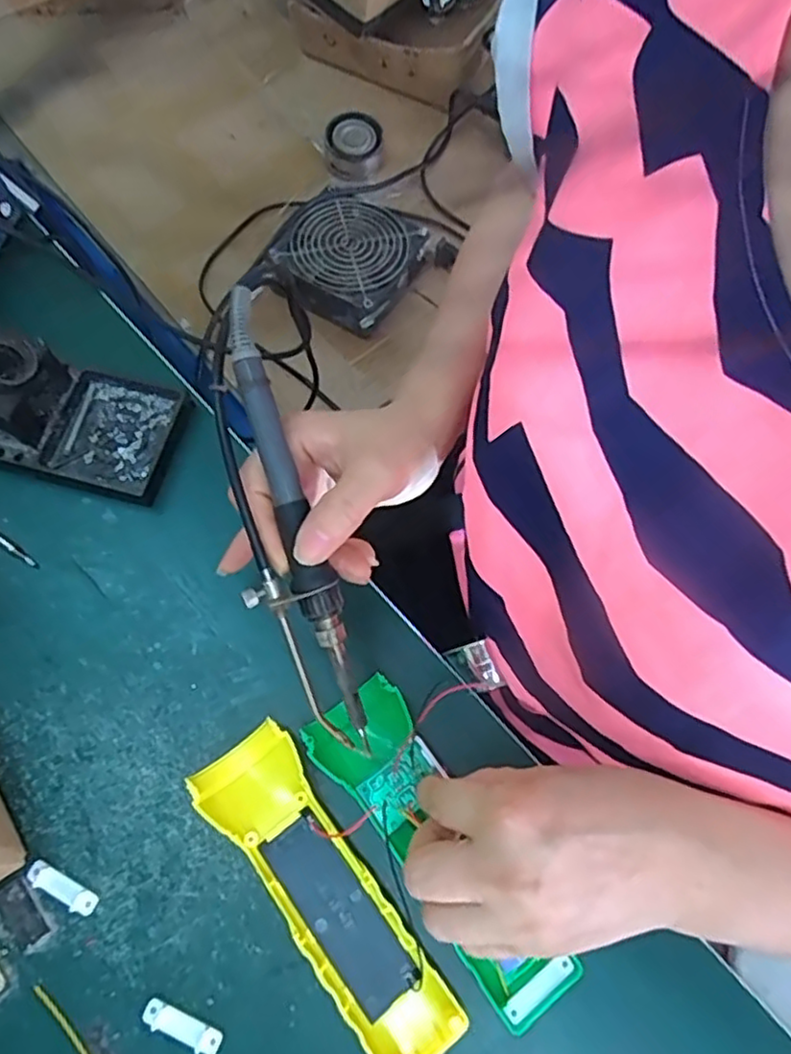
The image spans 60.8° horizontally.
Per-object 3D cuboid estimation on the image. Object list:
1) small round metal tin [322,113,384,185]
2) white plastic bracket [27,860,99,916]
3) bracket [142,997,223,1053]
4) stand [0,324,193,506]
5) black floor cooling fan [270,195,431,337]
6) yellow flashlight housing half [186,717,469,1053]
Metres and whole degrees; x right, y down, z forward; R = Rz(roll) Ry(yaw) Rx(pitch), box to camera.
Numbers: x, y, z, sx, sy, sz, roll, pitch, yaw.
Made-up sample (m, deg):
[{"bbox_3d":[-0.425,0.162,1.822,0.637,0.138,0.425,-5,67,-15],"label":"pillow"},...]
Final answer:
[{"bbox_3d":[-0.046,-0.410,0.732,0.061,0.038,0.063,1,72,-2],"label":"small round metal tin"},{"bbox_3d":[-0.162,0.175,0.328,0.038,0.004,0.010,27,72,9],"label":"white plastic bracket"},{"bbox_3d":[-0.098,0.230,0.309,0.038,0.006,0.010,21,71,7],"label":"bracket"},{"bbox_3d":[-0.208,-0.075,0.384,0.150,0.068,0.073,14,70,4],"label":"stand"},{"bbox_3d":[-0.042,-0.266,0.664,0.126,0.044,0.132,30,73,7],"label":"black floor cooling fan"},{"bbox_3d":[-0.035,0.174,0.321,0.049,0.023,0.163,-33,74,-12],"label":"yellow flashlight housing half"}]

